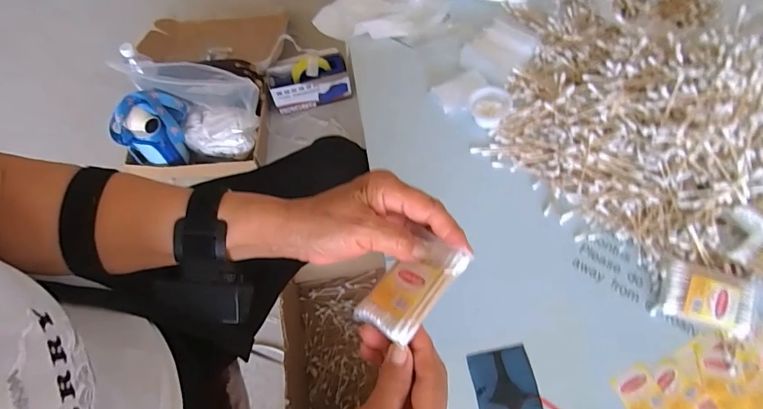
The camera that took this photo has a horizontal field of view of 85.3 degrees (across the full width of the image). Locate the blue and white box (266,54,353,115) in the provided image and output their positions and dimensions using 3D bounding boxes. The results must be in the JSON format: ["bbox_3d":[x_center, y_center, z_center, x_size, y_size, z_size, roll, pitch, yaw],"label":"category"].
[{"bbox_3d":[-0.196,-0.329,1.113,0.222,0.119,0.077,-15,62,-5],"label":"blue and white box"}]

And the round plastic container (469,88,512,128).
[{"bbox_3d":[0.138,-0.124,0.530,0.051,0.023,0.050,-1,62,2],"label":"round plastic container"}]

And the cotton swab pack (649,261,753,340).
[{"bbox_3d":[0.321,0.093,0.414,0.077,0.029,0.052,16,64,11],"label":"cotton swab pack"}]

